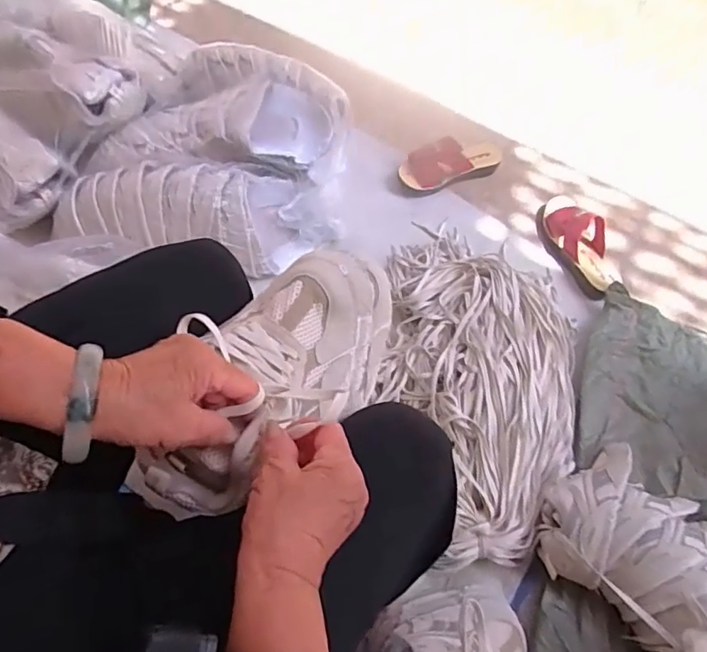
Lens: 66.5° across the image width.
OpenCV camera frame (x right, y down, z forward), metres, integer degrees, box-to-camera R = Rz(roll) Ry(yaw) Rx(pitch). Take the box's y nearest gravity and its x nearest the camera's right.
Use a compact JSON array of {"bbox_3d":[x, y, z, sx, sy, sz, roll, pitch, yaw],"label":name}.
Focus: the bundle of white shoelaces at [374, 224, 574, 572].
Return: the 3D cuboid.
[{"bbox_3d":[0.195,0.065,0.858,0.306,0.113,0.567,8,64,0],"label":"bundle of white shoelaces"}]

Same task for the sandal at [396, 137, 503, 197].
[{"bbox_3d":[0.194,-0.321,1.063,0.219,0.053,0.088,-25,68,-14],"label":"sandal"}]

